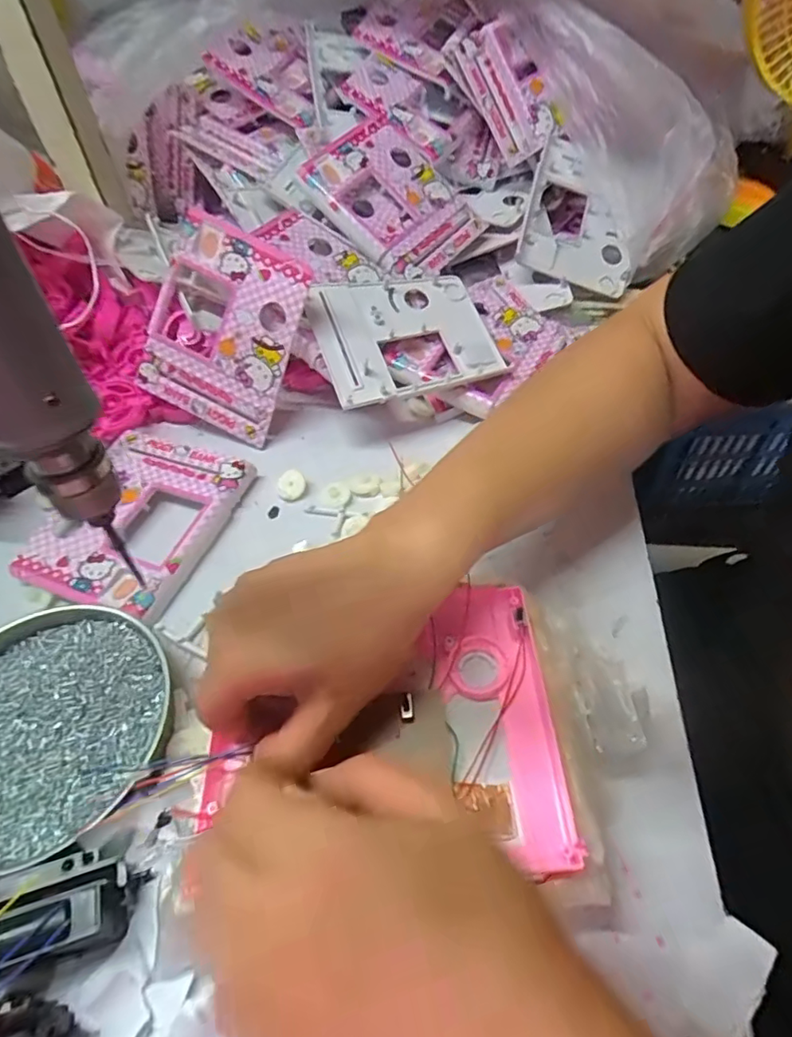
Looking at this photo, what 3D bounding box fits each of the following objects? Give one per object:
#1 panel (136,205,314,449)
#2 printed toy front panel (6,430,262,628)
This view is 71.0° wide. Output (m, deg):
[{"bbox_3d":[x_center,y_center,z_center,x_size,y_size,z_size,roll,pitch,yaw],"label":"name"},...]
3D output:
[{"bbox_3d":[-0.133,-0.144,0.426,0.108,0.146,0.009,24,18,3],"label":"panel"},{"bbox_3d":[-0.183,-0.005,0.397,0.121,0.012,0.145,14,53,14],"label":"printed toy front panel"}]

